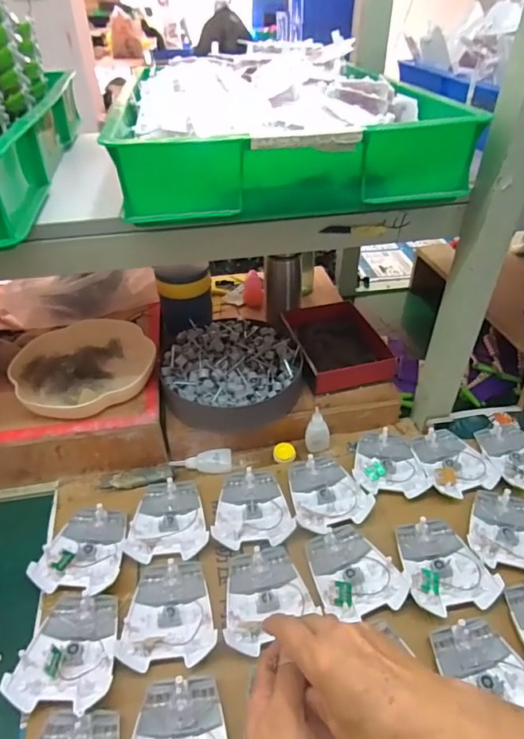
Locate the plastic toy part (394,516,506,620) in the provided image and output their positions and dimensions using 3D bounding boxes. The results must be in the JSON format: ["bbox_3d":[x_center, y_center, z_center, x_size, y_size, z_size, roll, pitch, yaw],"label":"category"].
[{"bbox_3d":[0.208,0.223,0.542,0.095,0.015,0.106,-6,41,-7],"label":"plastic toy part"}]

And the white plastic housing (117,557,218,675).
[{"bbox_3d":[-0.101,0.263,0.512,0.095,0.019,0.106,-4,41,-5],"label":"white plastic housing"}]

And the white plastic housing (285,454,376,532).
[{"bbox_3d":[0.087,0.158,0.622,0.097,0.017,0.110,-6,41,-7],"label":"white plastic housing"}]

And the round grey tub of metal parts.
[{"bbox_3d":[-0.040,0.000,0.718,0.197,0.061,0.193,0,41,0],"label":"round grey tub of metal parts"}]

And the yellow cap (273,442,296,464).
[{"bbox_3d":[0.033,0.121,0.685,0.033,0.010,0.034,0,41,0],"label":"yellow cap"}]

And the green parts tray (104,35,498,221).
[{"bbox_3d":[0.012,-0.274,0.536,0.343,0.092,0.289,-7,41,-8],"label":"green parts tray"}]

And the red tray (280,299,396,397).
[{"bbox_3d":[0.124,-0.040,0.770,0.140,0.047,0.180,-8,42,-10],"label":"red tray"}]

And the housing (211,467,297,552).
[{"bbox_3d":[-0.014,0.176,0.611,0.096,0.018,0.108,-4,41,-5],"label":"housing"}]

